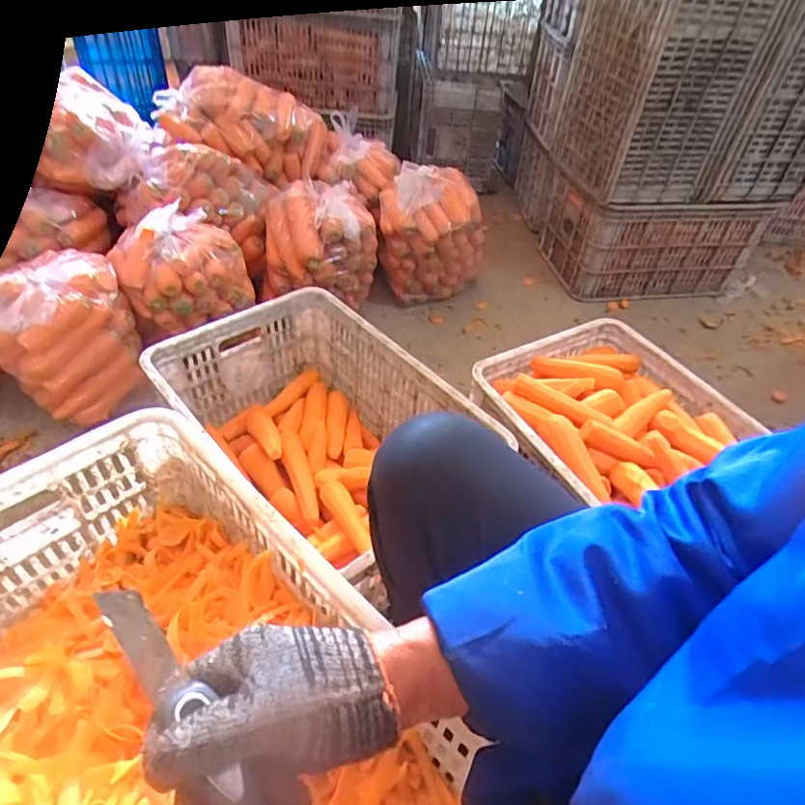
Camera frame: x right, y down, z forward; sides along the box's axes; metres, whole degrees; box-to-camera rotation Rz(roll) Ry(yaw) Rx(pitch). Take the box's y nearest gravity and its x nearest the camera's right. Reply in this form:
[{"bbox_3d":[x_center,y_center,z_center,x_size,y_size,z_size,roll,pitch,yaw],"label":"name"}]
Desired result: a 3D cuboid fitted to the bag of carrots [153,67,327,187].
[{"bbox_3d":[-0.402,-0.729,1.447,0.419,0.195,0.160,1,41,-35],"label":"bag of carrots"}]

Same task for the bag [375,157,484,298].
[{"bbox_3d":[0.072,-0.431,1.460,0.289,0.317,0.206,10,45,3],"label":"bag"}]

